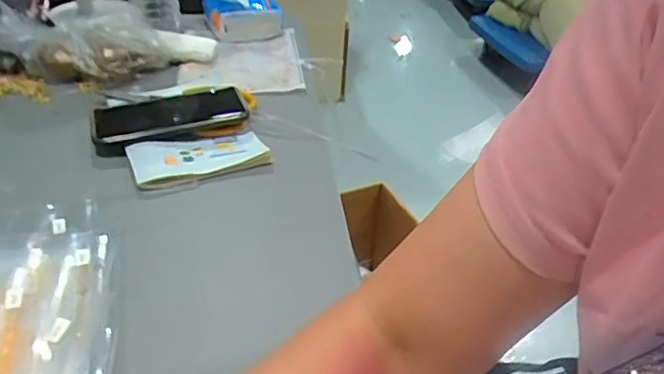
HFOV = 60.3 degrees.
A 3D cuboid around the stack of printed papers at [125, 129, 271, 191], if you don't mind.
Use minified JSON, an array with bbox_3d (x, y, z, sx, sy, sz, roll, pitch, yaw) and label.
[{"bbox_3d":[-0.141,-0.032,0.607,0.135,0.021,0.078,-12,38,-20],"label":"stack of printed papers"}]

